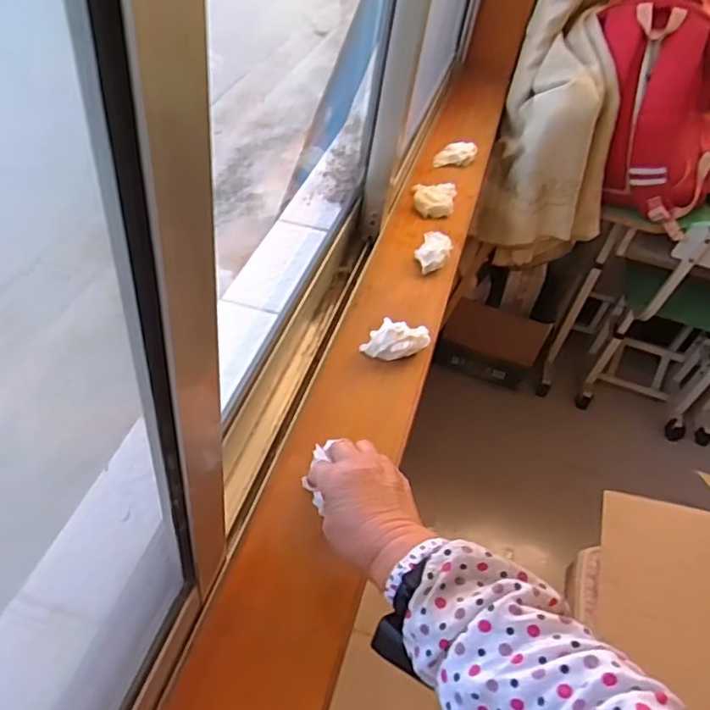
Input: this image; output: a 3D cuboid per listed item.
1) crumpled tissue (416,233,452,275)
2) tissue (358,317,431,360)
[{"bbox_3d":[0.110,-0.145,0.856,0.042,0.022,0.075,18,48,11],"label":"crumpled tissue"},{"bbox_3d":[0.049,-0.019,0.717,0.079,0.030,0.037,-18,51,-20],"label":"tissue"}]

